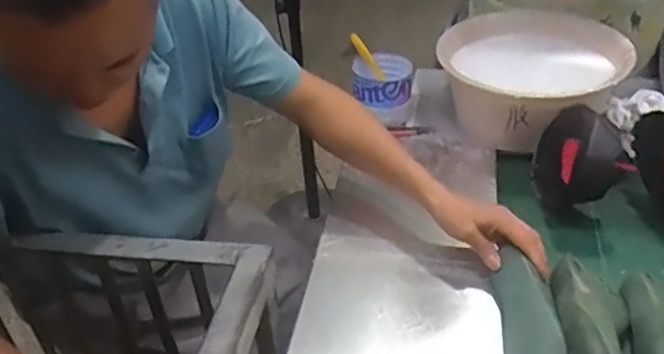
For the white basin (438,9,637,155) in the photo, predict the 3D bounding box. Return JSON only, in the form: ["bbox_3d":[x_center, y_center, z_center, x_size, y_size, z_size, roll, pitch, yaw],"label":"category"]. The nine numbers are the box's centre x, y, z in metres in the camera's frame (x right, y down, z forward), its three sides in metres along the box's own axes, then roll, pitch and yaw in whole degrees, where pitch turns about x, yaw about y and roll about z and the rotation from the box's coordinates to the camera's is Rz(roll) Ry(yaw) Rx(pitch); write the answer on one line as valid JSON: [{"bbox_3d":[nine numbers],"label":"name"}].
[{"bbox_3d":[0.335,-0.167,1.053,0.292,0.132,0.272,11,39,23],"label":"white basin"}]

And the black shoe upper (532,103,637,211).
[{"bbox_3d":[0.348,-0.030,0.888,0.077,0.149,0.145,-6,36,0],"label":"black shoe upper"}]

